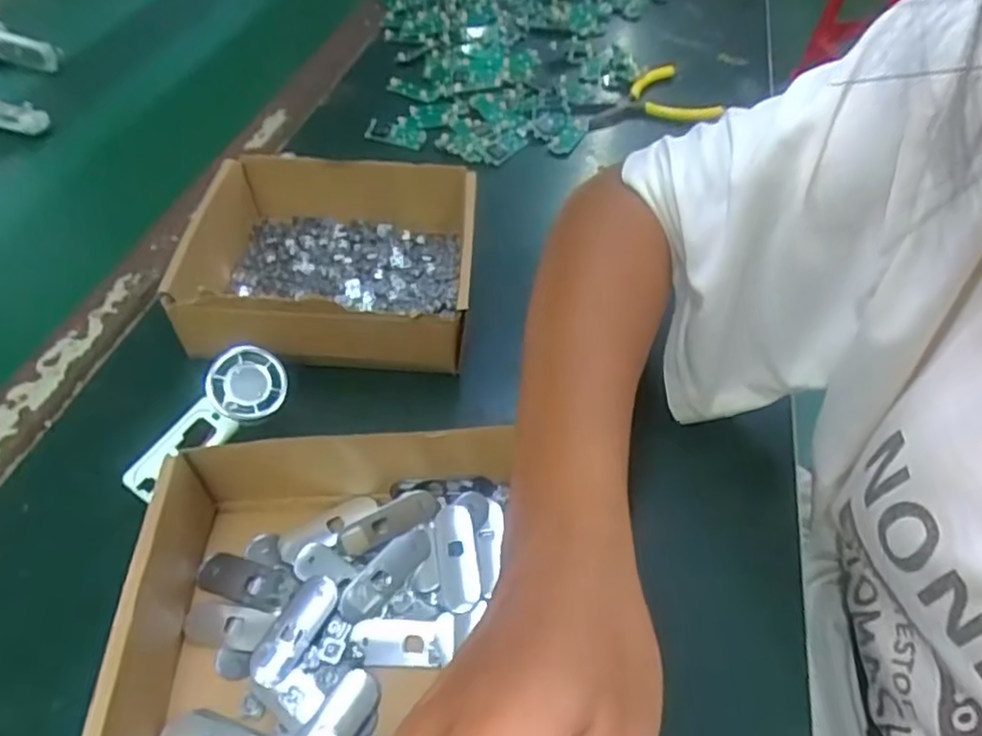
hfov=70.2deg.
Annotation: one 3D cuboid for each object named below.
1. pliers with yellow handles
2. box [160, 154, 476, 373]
[{"bbox_3d":[0.141,-0.245,0.640,0.117,0.024,0.083,-3,48,-6],"label":"pliers with yellow handles"},{"bbox_3d":[-0.094,-0.064,0.434,0.158,0.061,0.139,3,47,0],"label":"box"}]

